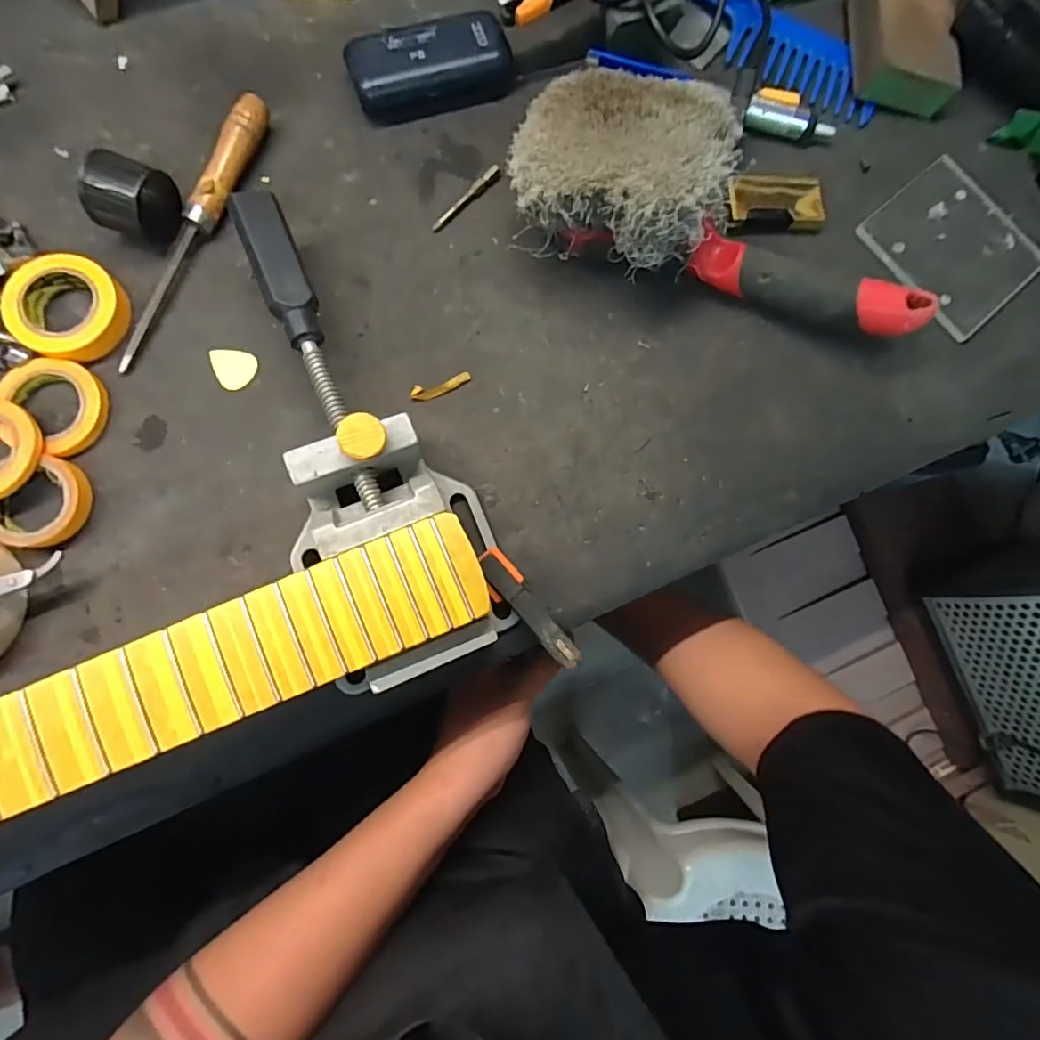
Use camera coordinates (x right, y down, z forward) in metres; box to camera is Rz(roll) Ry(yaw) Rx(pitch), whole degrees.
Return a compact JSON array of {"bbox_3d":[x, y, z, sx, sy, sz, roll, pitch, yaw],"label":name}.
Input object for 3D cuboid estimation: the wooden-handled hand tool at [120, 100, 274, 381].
[{"bbox_3d":[-0.202,-0.179,0.321,0.016,0.021,0.187,22,81,-3],"label":"wooden-handled hand tool"}]

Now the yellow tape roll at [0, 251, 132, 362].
[{"bbox_3d":[-0.267,-0.125,0.307,0.060,0.016,0.059,1,82,-6],"label":"yellow tape roll"}]

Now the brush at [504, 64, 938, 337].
[{"bbox_3d":[0.126,-0.181,0.321,0.267,0.085,0.086,20,81,-3],"label":"brush"}]

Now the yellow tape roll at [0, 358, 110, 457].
[{"bbox_3d":[-0.274,-0.067,0.301,0.059,0.013,0.053,16,81,-3],"label":"yellow tape roll"}]

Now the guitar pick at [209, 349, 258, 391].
[{"bbox_3d":[-0.177,-0.093,0.321,0.027,0.004,0.025,1,83,-9],"label":"guitar pick"}]

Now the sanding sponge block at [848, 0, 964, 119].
[{"bbox_3d":[0.286,-0.361,0.385,0.071,0.030,0.100,3,82,-5],"label":"sanding sponge block"}]

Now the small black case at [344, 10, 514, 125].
[{"bbox_3d":[-0.059,-0.305,0.351,0.107,0.026,0.042,-20,85,-8],"label":"small black case"}]

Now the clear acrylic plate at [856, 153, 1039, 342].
[{"bbox_3d":[0.319,-0.202,0.380,0.105,0.006,0.112,-40,88,-9],"label":"clear acrylic plate"}]

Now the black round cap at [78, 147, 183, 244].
[{"bbox_3d":[-0.233,-0.192,0.313,0.035,0.043,0.041,21,81,-3],"label":"black round cap"}]

